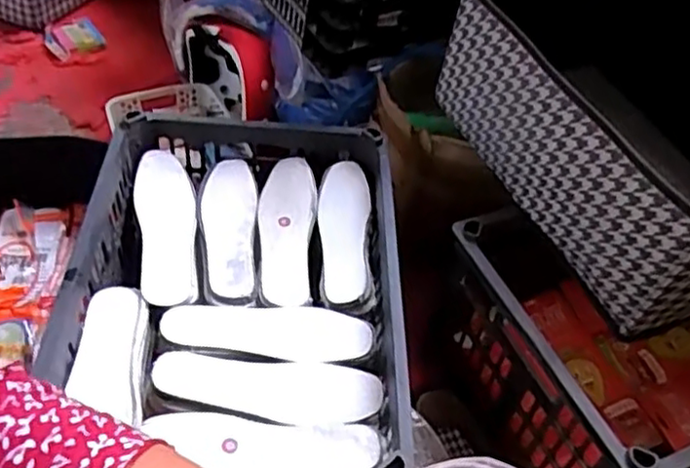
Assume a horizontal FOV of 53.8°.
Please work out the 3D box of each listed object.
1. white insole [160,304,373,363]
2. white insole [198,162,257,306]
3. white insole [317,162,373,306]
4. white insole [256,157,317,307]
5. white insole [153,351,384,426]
[{"bbox_3d":[-0.083,0.105,0.728,0.216,0.008,0.071,2,46,-3],"label":"white insole"},{"bbox_3d":[-0.138,-0.008,0.808,0.065,0.026,0.201,-2,46,-7],"label":"white insole"},{"bbox_3d":[-0.001,-0.007,0.818,0.061,0.034,0.199,3,46,-3],"label":"white insole"},{"bbox_3d":[-0.071,-0.010,0.819,0.068,0.022,0.212,2,46,-4],"label":"white insole"},{"bbox_3d":[-0.076,0.154,0.675,0.220,0.013,0.076,4,46,-2],"label":"white insole"}]

